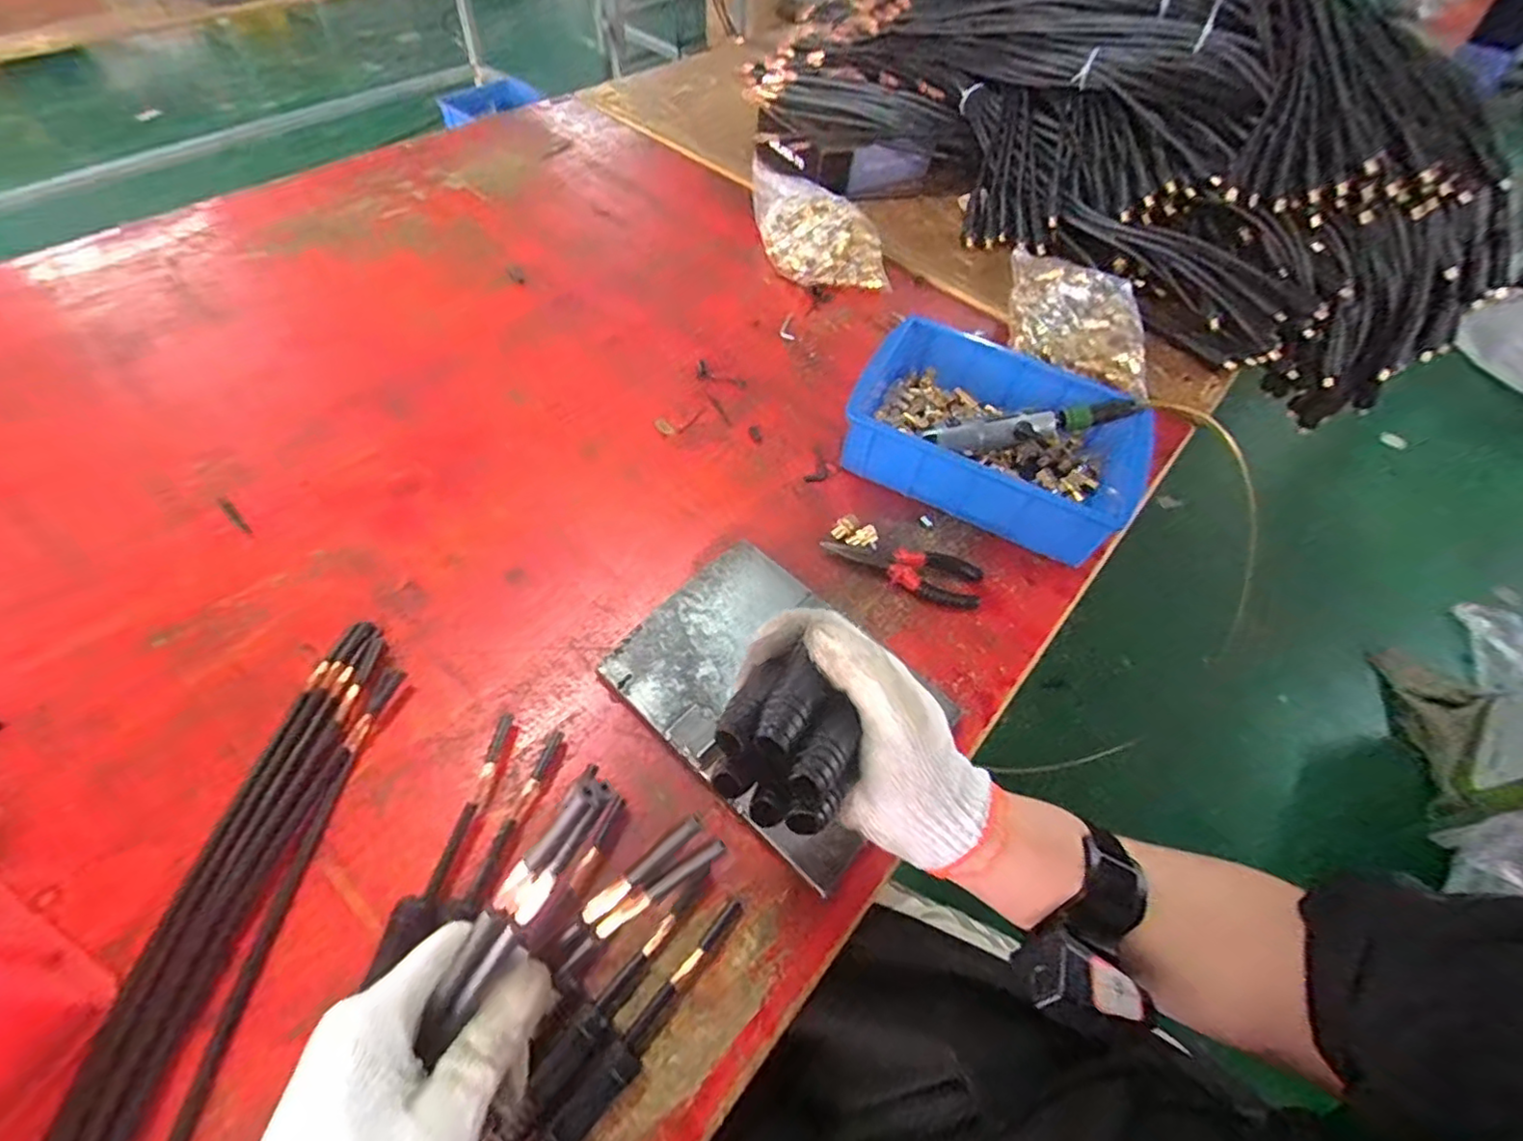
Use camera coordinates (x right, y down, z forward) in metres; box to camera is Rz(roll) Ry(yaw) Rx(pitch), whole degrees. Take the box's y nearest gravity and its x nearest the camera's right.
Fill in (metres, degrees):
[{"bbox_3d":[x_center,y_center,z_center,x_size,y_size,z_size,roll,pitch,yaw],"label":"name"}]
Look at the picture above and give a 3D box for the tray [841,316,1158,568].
[{"bbox_3d":[0.253,-0.146,0.702,0.311,0.079,0.201,27,58,12],"label":"tray"}]

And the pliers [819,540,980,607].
[{"bbox_3d":[0.142,-0.007,0.640,0.156,0.022,0.057,18,56,6],"label":"pliers"}]

